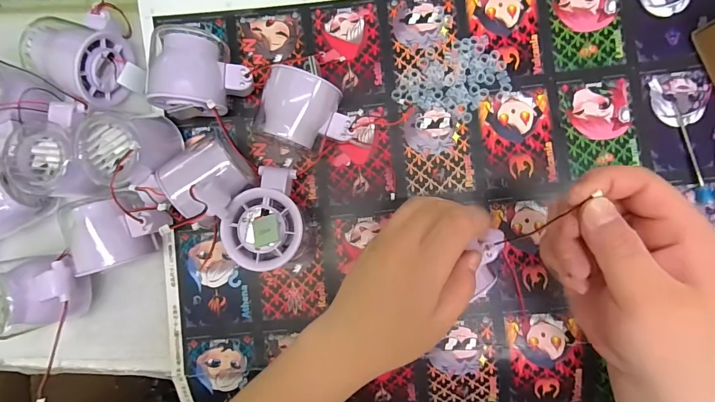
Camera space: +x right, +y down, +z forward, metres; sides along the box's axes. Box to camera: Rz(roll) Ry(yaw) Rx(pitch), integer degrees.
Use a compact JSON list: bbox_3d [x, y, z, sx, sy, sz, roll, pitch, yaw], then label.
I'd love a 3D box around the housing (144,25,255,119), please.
[{"bbox_3d":[-0.123,-0.101,0.307,0.075,0.051,0.063,0,88,5],"label":"housing"}]

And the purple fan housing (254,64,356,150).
[{"bbox_3d":[-0.038,-0.068,0.300,0.070,0.056,0.051,18,89,5],"label":"purple fan housing"}]

